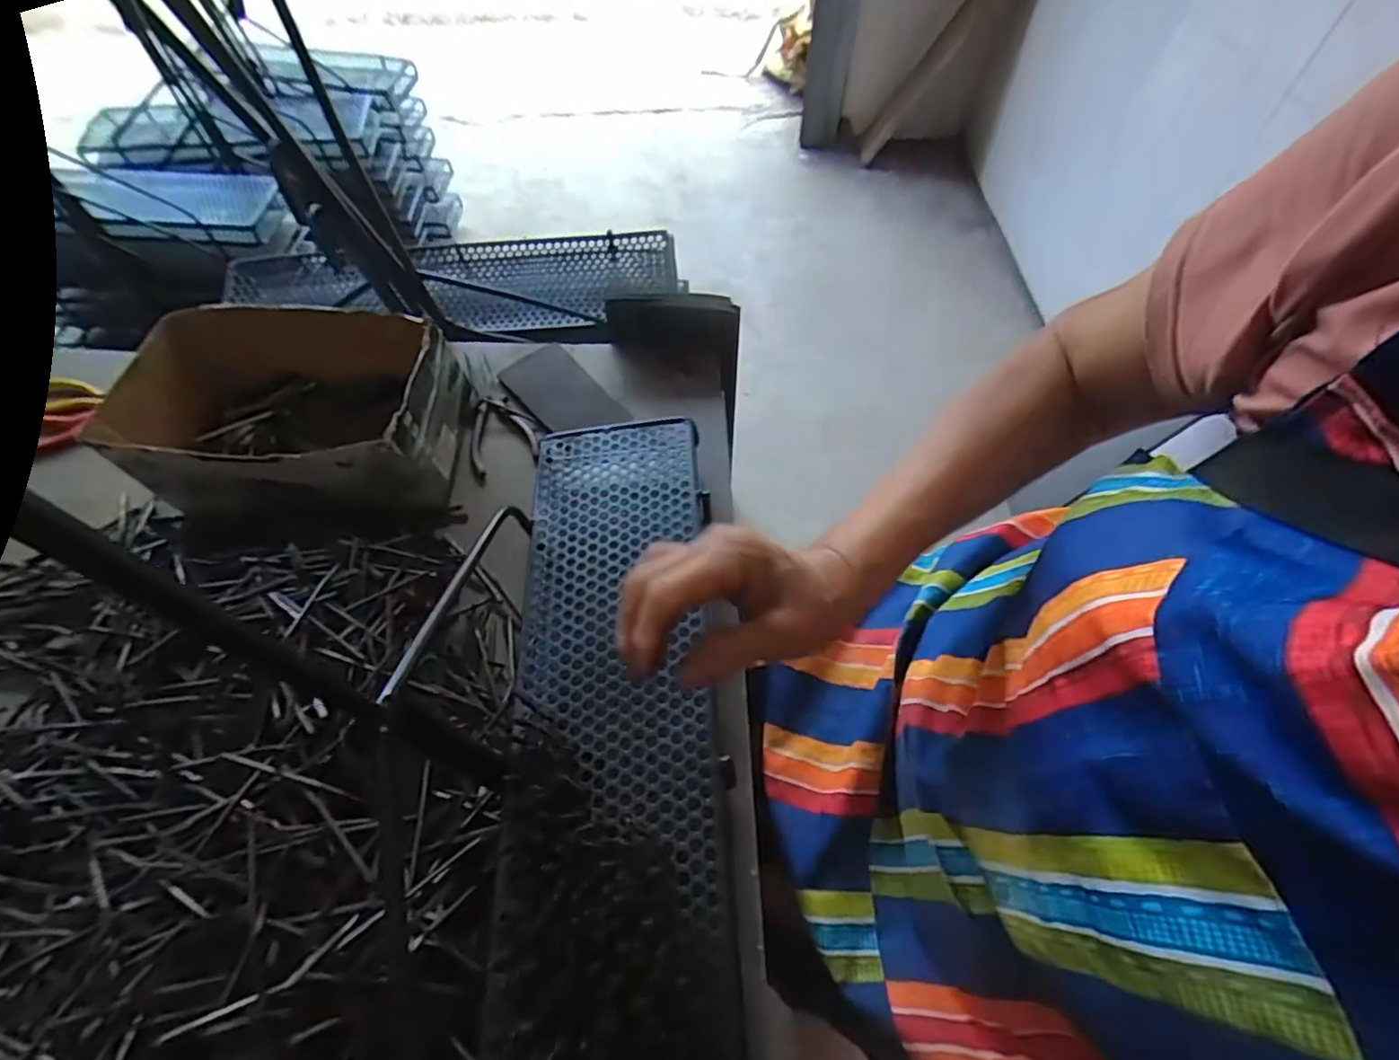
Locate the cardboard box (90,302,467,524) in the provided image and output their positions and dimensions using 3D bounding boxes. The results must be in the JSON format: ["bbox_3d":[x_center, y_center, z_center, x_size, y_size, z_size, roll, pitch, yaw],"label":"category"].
[{"bbox_3d":[-0.400,-0.110,0.608,0.296,0.114,0.188,-2,56,1],"label":"cardboard box"}]

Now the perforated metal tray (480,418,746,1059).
[{"bbox_3d":[-0.056,0.151,0.409,0.138,0.066,0.594,-5,56,-1],"label":"perforated metal tray"}]

